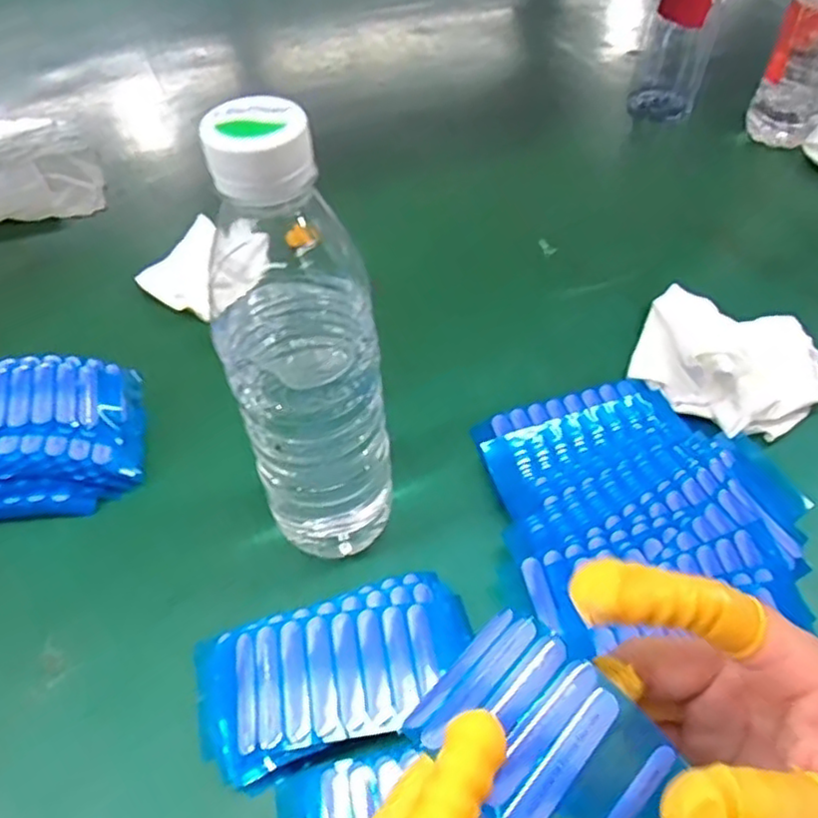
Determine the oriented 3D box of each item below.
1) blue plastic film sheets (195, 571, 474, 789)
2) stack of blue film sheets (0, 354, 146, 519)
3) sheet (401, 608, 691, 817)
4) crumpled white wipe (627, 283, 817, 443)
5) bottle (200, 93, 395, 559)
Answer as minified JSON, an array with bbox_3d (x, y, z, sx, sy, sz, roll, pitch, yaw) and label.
[{"bbox_3d":[-0.031,0.120,0.311,0.124,0.028,0.065,-17,54,-13],"label":"blue plastic film sheets"},{"bbox_3d":[-0.227,0.013,0.388,0.137,0.045,0.099,-8,52,-6],"label":"stack of blue film sheets"},{"bbox_3d":[0.043,0.105,0.209,0.078,0.022,0.051,36,60,25],"label":"sheet"},{"bbox_3d":[0.198,-0.033,0.418,0.116,0.041,0.100,32,58,23],"label":"crumpled white wipe"},{"bbox_3d":[-0.042,-0.010,0.289,0.063,0.233,0.061,-14,53,-9],"label":"bottle"}]

